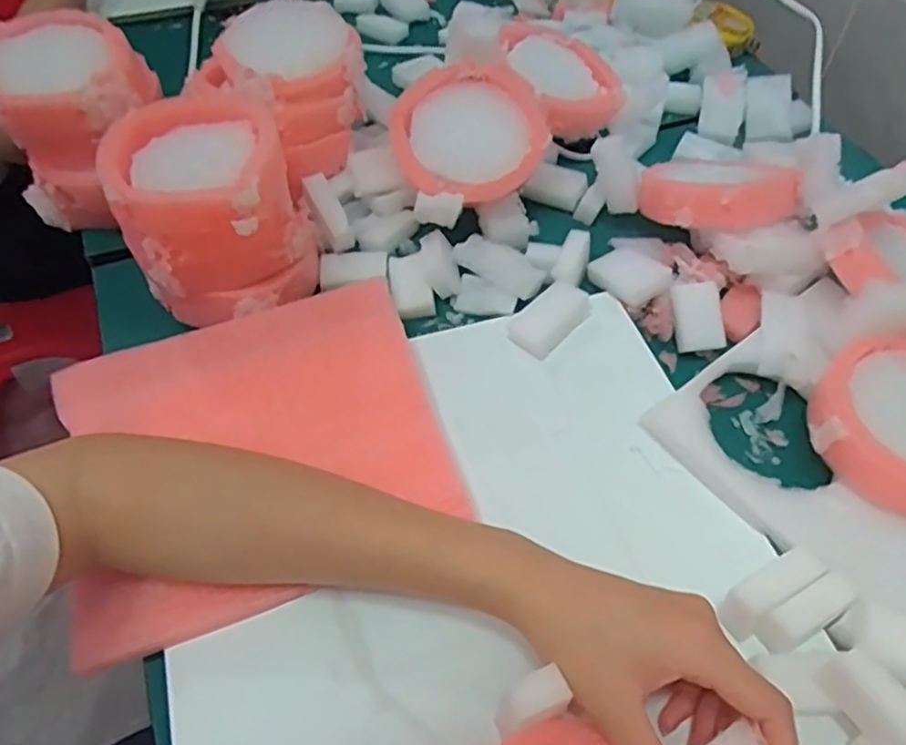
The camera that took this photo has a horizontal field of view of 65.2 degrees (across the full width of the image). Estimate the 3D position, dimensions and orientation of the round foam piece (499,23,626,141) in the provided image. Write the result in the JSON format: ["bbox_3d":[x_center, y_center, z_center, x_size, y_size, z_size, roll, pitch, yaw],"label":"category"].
[{"bbox_3d":[0.079,-0.222,0.545,0.089,0.038,0.089,9,61,-17],"label":"round foam piece"}]

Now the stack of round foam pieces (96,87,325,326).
[{"bbox_3d":[-0.143,-0.104,0.425,0.100,0.088,0.116,-16,55,-14],"label":"stack of round foam pieces"}]

